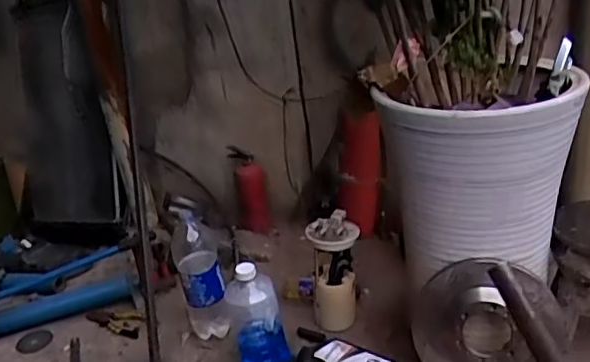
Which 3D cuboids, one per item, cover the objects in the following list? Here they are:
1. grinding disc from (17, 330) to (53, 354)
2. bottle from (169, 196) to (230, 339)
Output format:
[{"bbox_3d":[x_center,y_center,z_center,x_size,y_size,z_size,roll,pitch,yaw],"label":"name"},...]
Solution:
[{"bbox_3d":[-0.662,0.407,1.537,0.085,0.008,0.089,-13,24,-15],"label":"grinding disc"},{"bbox_3d":[-0.225,0.217,1.425,0.104,0.326,0.123,-12,24,-11],"label":"bottle"}]

